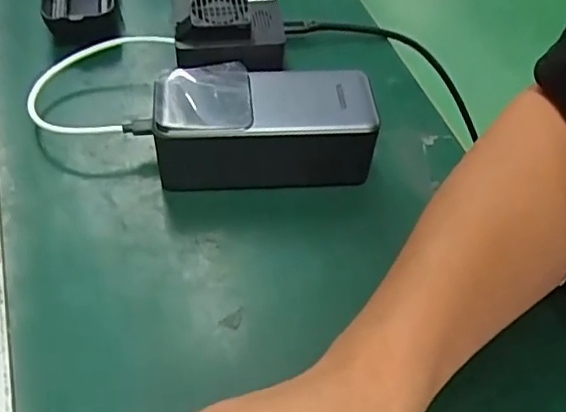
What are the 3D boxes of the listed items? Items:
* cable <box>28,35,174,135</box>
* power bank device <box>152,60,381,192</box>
[{"bbox_3d":[-0.122,-0.079,0.401,0.084,0.029,0.091,4,51,-3],"label":"cable"},{"bbox_3d":[-0.011,-0.046,0.369,0.126,0.059,0.049,-2,52,-7],"label":"power bank device"}]

